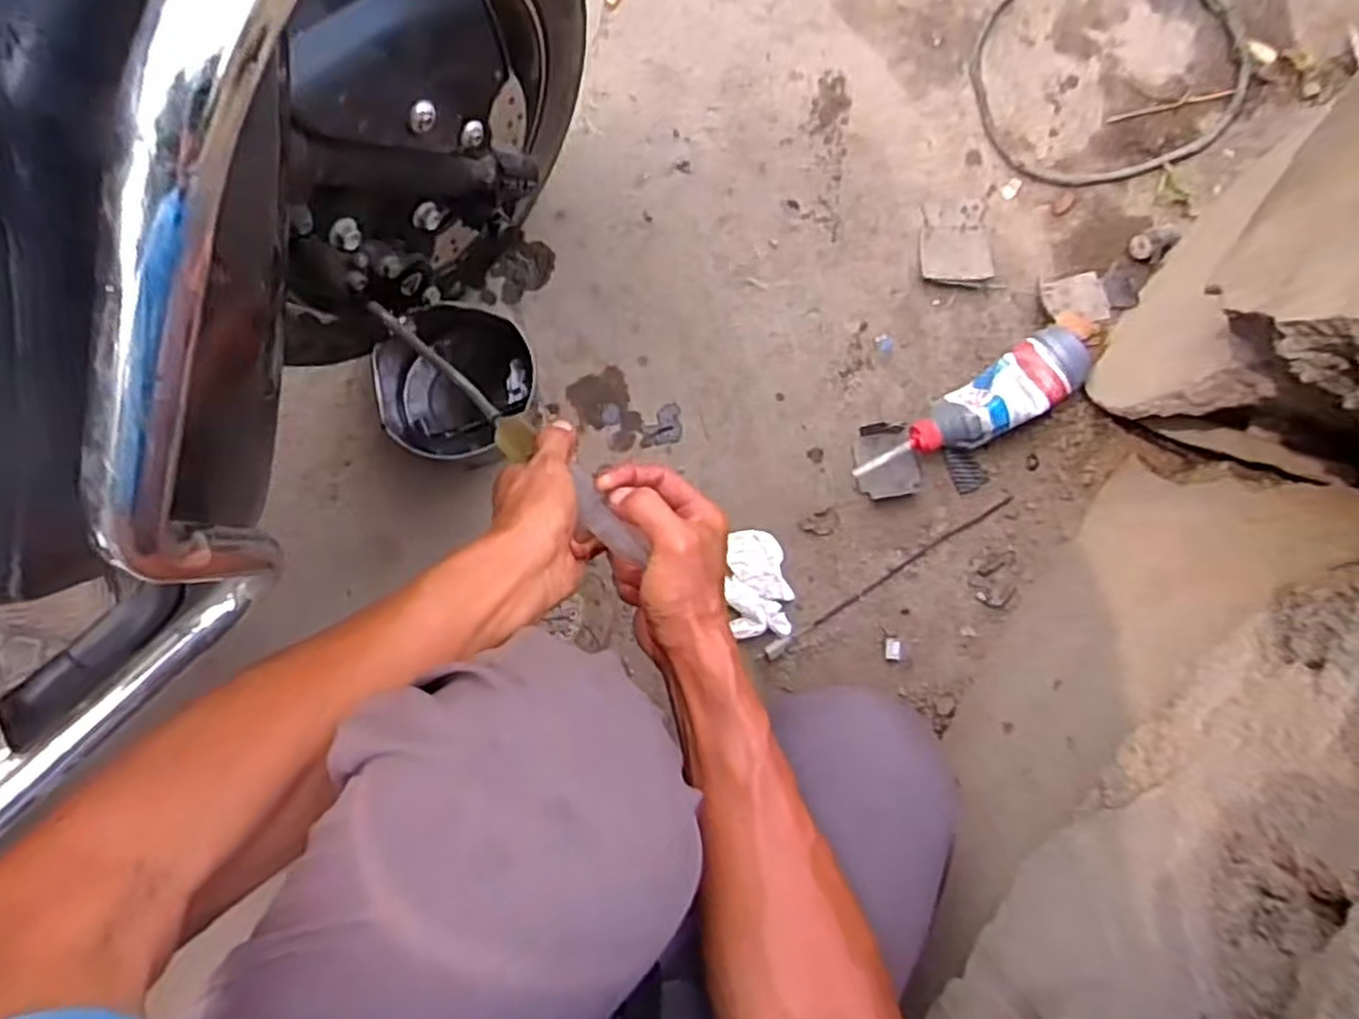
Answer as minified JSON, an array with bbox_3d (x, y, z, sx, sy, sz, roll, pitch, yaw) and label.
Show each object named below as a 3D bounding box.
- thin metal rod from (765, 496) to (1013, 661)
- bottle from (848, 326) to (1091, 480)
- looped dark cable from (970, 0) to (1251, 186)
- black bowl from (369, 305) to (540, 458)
[{"bbox_3d":[0.207,0.067,0.765,0.284,0.014,0.013,-32,90,-1],"label":"thin metal rod"},{"bbox_3d":[0.281,-0.089,0.742,0.237,0.067,0.065,-34,90,-1],"label":"bottle"},{"bbox_3d":[0.433,-0.449,0.775,0.273,0.012,0.231,-22,90,-1],"label":"looped dark cable"},{"bbox_3d":[-0.211,-0.119,0.715,0.137,0.070,0.134,0,89,-1],"label":"black bowl"}]

